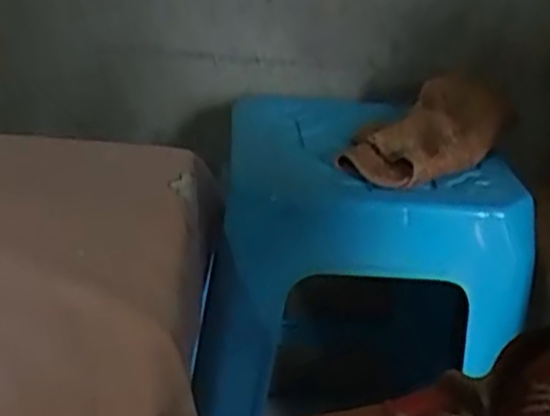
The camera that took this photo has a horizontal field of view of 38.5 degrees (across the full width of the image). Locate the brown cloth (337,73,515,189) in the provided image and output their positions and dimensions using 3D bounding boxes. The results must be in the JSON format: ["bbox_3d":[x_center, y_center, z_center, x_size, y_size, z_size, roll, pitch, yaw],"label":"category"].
[{"bbox_3d":[0.162,-0.083,0.797,0.129,0.061,0.225,15,27,18],"label":"brown cloth"}]

